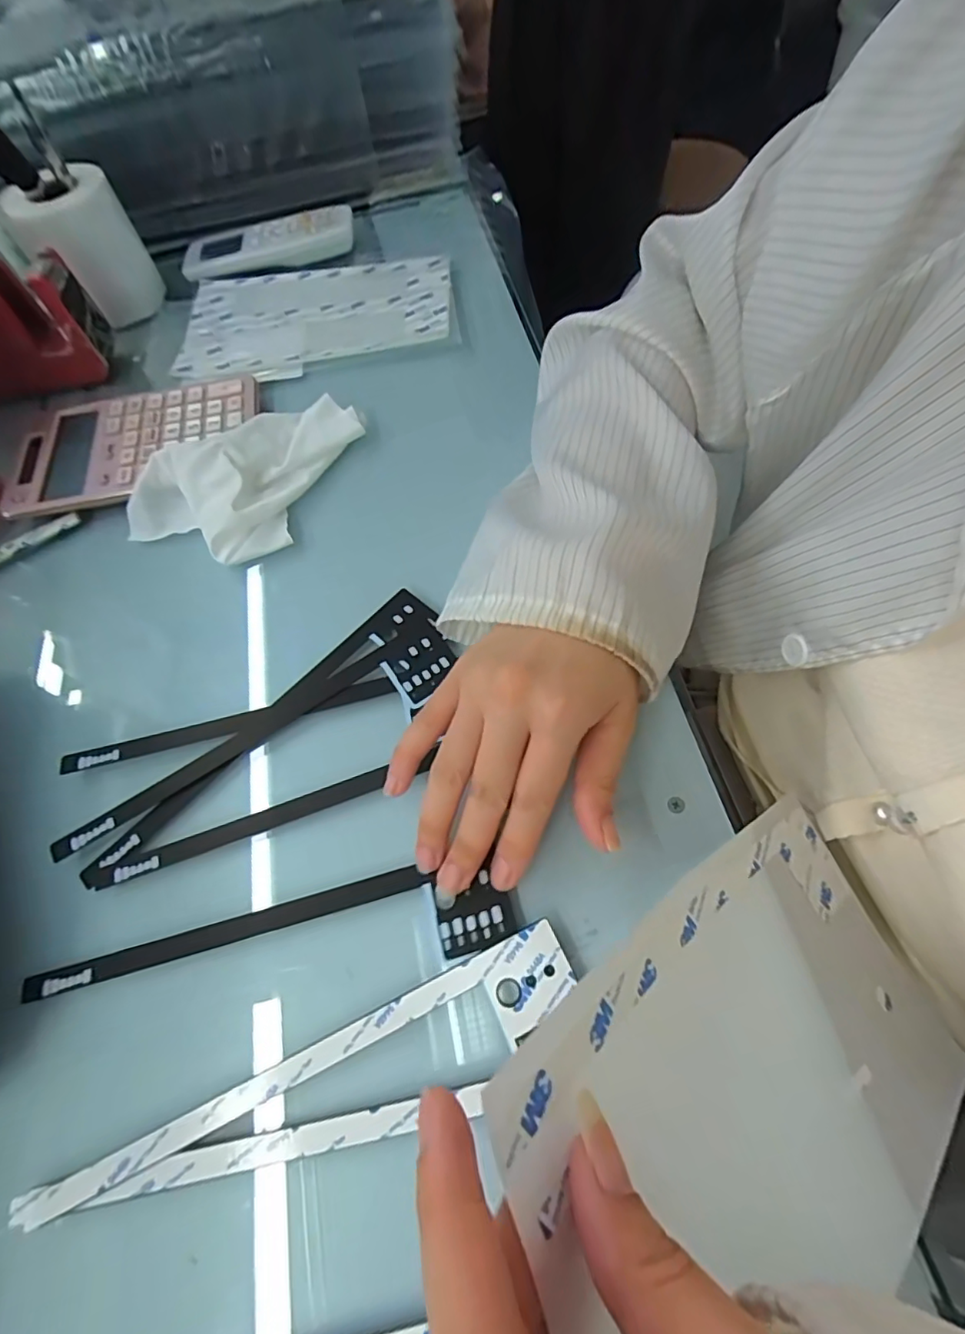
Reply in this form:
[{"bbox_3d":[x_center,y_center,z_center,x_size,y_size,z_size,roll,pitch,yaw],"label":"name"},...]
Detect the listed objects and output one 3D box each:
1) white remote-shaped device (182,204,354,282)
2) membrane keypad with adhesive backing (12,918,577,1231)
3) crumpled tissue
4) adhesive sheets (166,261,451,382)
[{"bbox_3d":[-0.198,-0.394,0.509,0.156,0.027,0.050,-11,62,-2],"label":"white remote-shaped device"},{"bbox_3d":[-0.067,0.171,0.221,0.227,0.004,0.034,-25,63,-7],"label":"membrane keypad with adhesive backing"},{"bbox_3d":[-0.165,-0.140,0.375,0.112,0.024,0.136,17,63,17],"label":"crumpled tissue"},{"bbox_3d":[-0.143,-0.301,0.472,0.228,0.006,0.141,-5,63,5],"label":"adhesive sheets"}]

